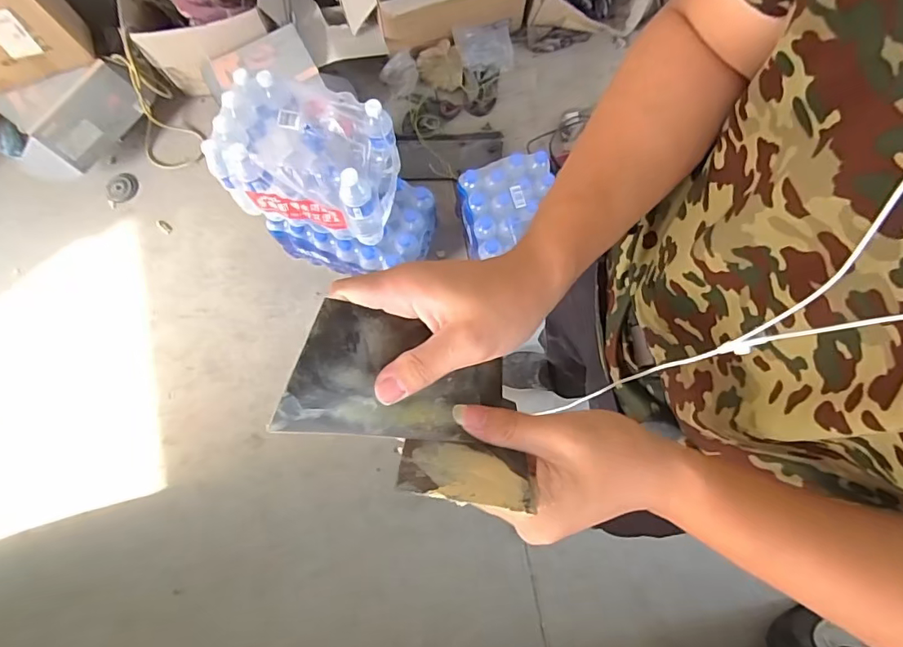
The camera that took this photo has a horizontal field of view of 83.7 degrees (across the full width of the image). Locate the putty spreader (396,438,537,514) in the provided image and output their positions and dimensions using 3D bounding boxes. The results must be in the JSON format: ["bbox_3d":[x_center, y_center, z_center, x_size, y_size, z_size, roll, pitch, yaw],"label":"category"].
[{"bbox_3d":[0.009,0.081,0.281,0.073,0.048,0.007,12,113,-4],"label":"putty spreader"}]

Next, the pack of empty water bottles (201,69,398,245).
[{"bbox_3d":[-0.320,-0.364,1.116,0.363,0.201,0.246,14,81,3],"label":"pack of empty water bottles"}]

